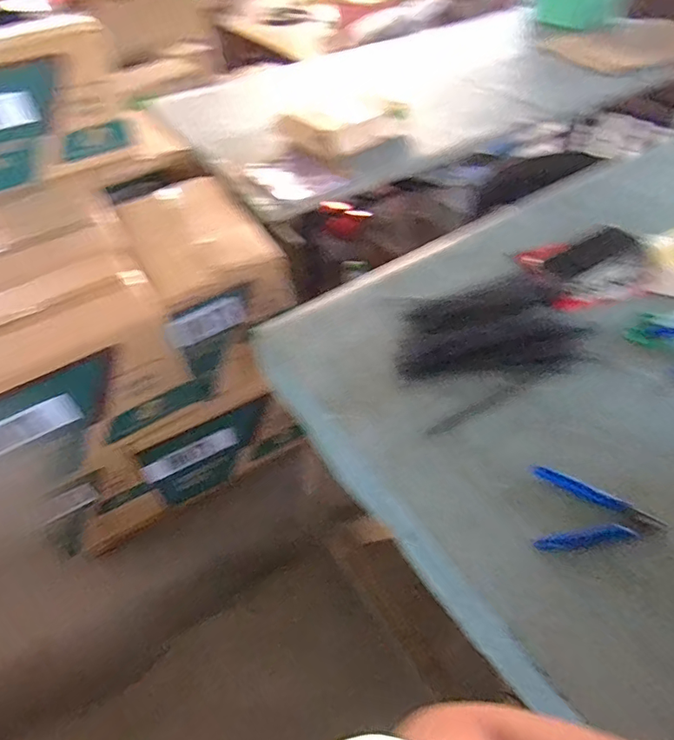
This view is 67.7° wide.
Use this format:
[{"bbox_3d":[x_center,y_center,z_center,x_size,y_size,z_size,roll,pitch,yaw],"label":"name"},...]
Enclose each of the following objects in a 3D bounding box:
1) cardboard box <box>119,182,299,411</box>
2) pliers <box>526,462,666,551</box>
[{"bbox_3d":[-0.317,-0.220,1.210,0.268,0.289,0.459,-24,50,-16],"label":"cardboard box"},{"bbox_3d":[0.244,0.130,0.482,0.114,0.006,0.085,-1,47,4],"label":"pliers"}]

